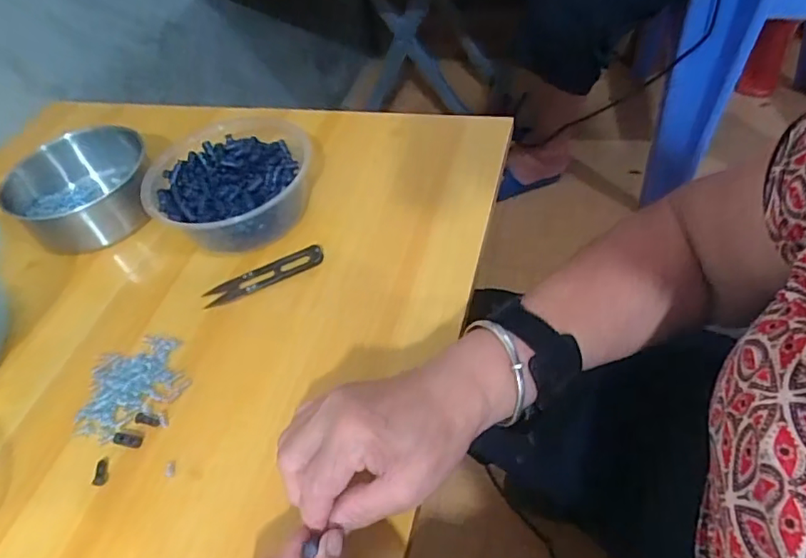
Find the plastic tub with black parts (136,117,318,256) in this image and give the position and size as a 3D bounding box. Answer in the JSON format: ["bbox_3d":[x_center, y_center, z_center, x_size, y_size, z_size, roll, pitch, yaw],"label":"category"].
[{"bbox_3d":[-0.149,-0.073,0.494,0.139,0.050,0.143,-5,48,6],"label":"plastic tub with black parts"}]

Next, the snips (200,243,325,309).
[{"bbox_3d":[-0.113,-0.004,0.461,0.099,0.013,0.023,-22,48,-9],"label":"snips"}]

